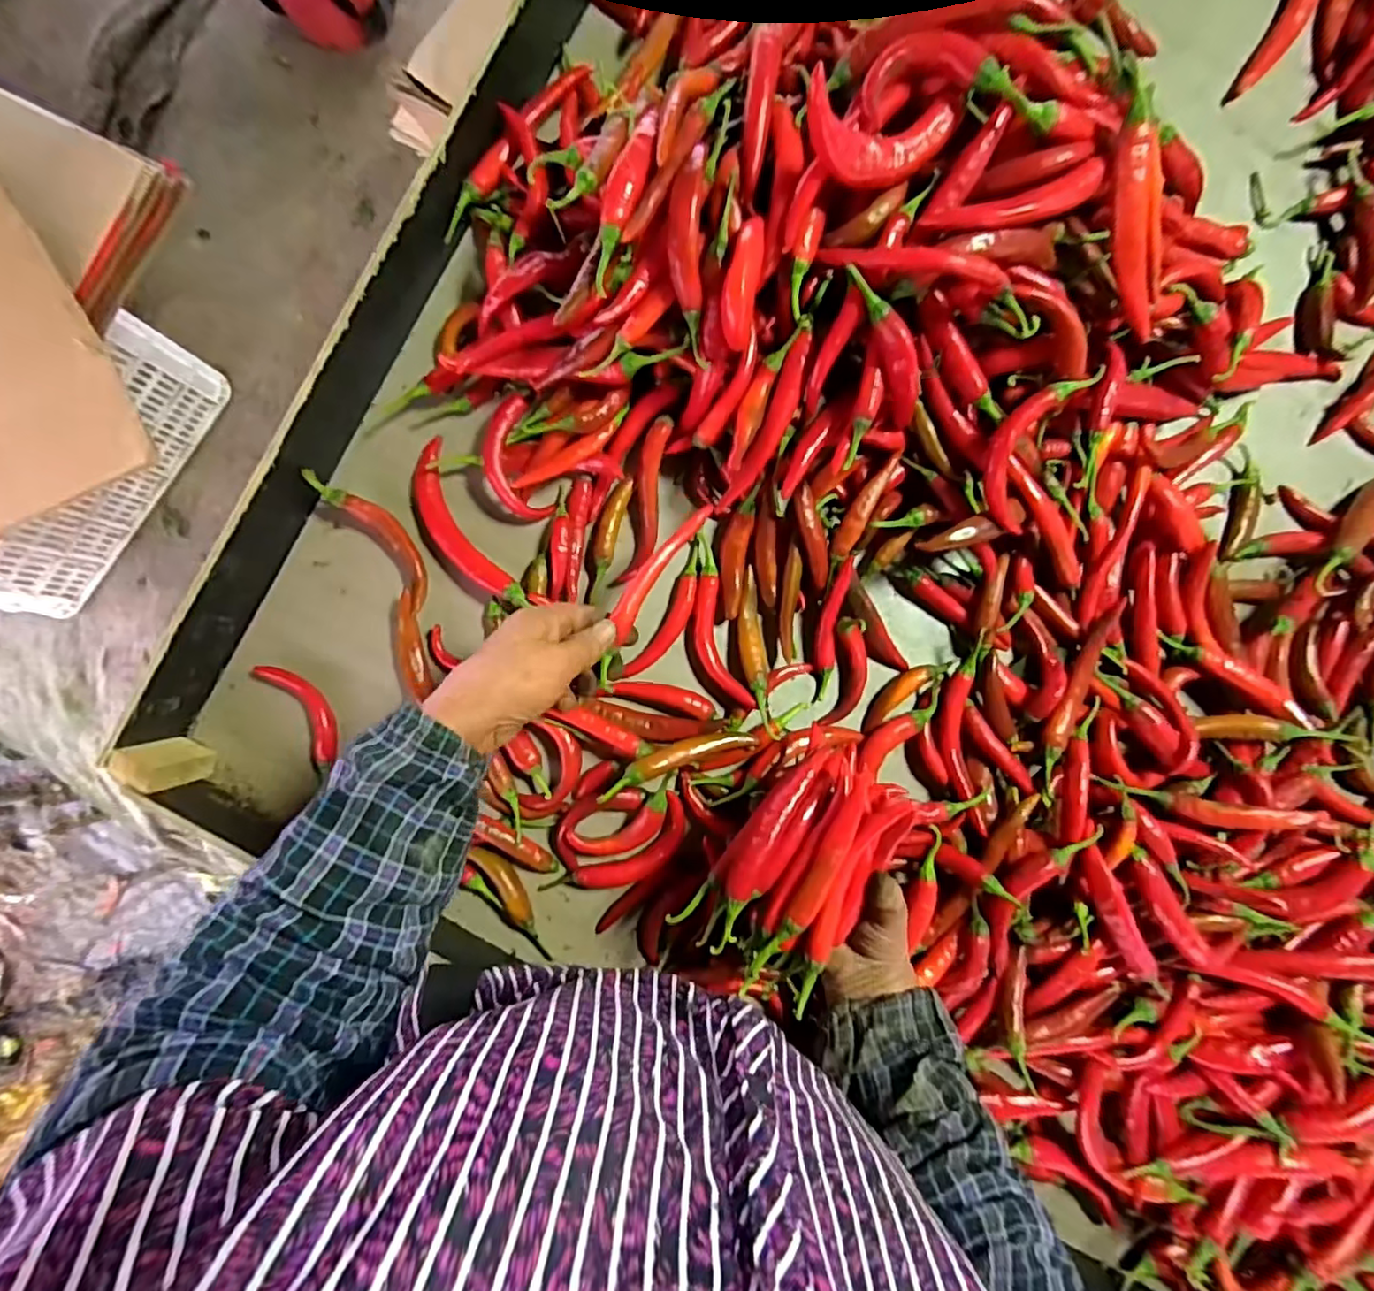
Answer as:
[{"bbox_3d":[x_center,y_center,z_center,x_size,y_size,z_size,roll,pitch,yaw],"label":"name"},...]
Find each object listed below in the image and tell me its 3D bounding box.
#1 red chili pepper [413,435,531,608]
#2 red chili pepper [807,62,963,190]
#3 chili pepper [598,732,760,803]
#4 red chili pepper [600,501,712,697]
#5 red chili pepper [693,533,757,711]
[{"bbox_3d":[-0.174,-0.087,0.463,0.040,0.018,0.144,-31,88,0],"label":"red chili pepper"},{"bbox_3d":[0.111,-0.284,0.341,0.101,0.033,0.034,-11,88,-17],"label":"red chili pepper"},{"bbox_3d":[-0.007,0.080,0.438,0.123,0.017,0.019,-15,88,-27],"label":"chili pepper"},{"bbox_3d":[-0.025,-0.038,0.402,0.021,0.018,0.140,31,78,2],"label":"red chili pepper"},{"bbox_3d":[0.019,-0.016,0.467,0.031,0.016,0.135,-15,88,1],"label":"red chili pepper"}]

